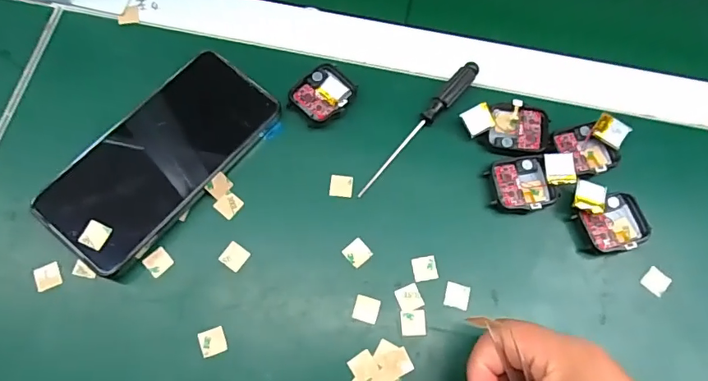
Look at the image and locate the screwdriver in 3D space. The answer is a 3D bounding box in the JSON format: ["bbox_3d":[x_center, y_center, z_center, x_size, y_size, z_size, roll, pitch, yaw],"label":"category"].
[{"bbox_3d":[0.049,-0.045,0.344,0.012,0.014,0.130,38,73,11],"label":"screwdriver"}]

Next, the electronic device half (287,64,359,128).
[{"bbox_3d":[-0.022,-0.069,0.350,0.038,0.010,0.046,42,73,12],"label":"electronic device half"}]

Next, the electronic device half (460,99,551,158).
[{"bbox_3d":[0.110,-0.043,0.343,0.061,0.015,0.040,-6,70,-5],"label":"electronic device half"}]

